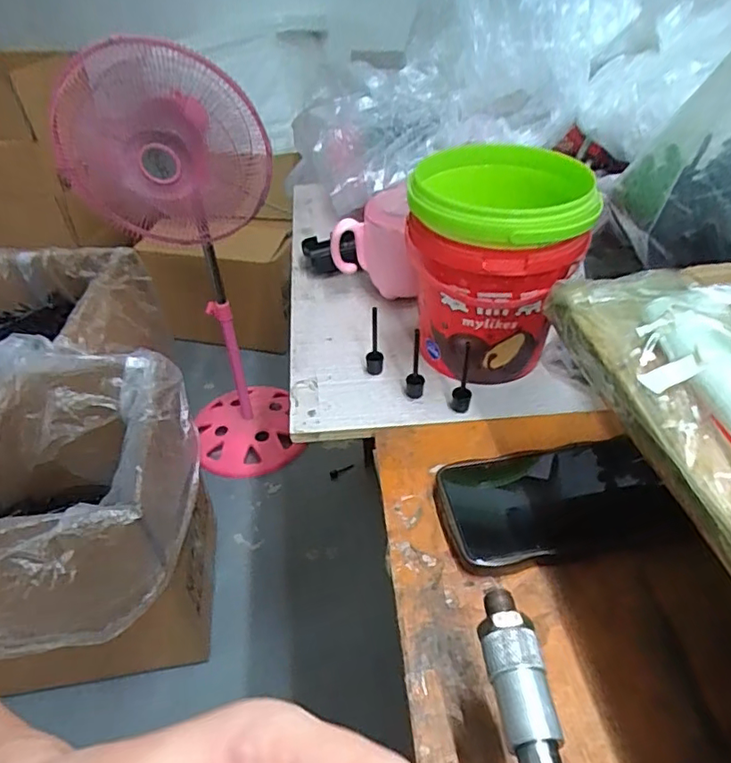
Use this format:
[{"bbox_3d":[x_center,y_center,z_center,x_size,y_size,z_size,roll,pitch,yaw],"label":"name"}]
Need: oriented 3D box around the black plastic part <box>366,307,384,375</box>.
[{"bbox_3d":[0.007,-0.034,0.462,0.014,0.063,0.015,-1,41,2],"label":"black plastic part"}]

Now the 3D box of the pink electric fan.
[{"bbox_3d":[-0.343,-0.210,1.159,0.333,0.855,0.367,-9,41,-8],"label":"pink electric fan"}]

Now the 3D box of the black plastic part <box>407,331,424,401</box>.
[{"bbox_3d":[0.040,-0.013,0.442,0.013,0.056,0.015,3,41,6],"label":"black plastic part"}]

